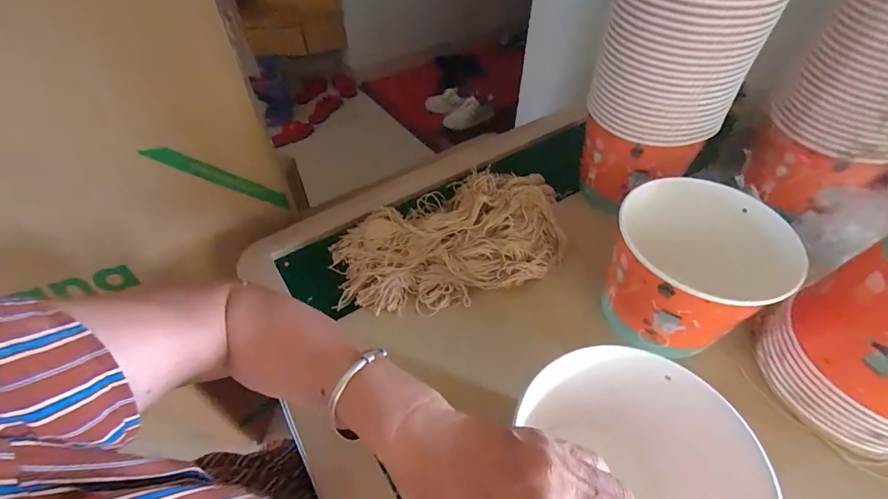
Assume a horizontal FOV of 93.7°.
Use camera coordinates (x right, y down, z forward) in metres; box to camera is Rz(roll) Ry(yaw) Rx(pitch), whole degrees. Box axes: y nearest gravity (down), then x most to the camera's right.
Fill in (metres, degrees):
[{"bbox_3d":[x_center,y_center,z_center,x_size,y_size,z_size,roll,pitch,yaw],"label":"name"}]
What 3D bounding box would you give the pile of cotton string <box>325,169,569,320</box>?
[{"bbox_3d":[0.009,-0.017,0.548,0.300,0.065,0.176,-12,50,-11],"label":"pile of cotton string"}]

